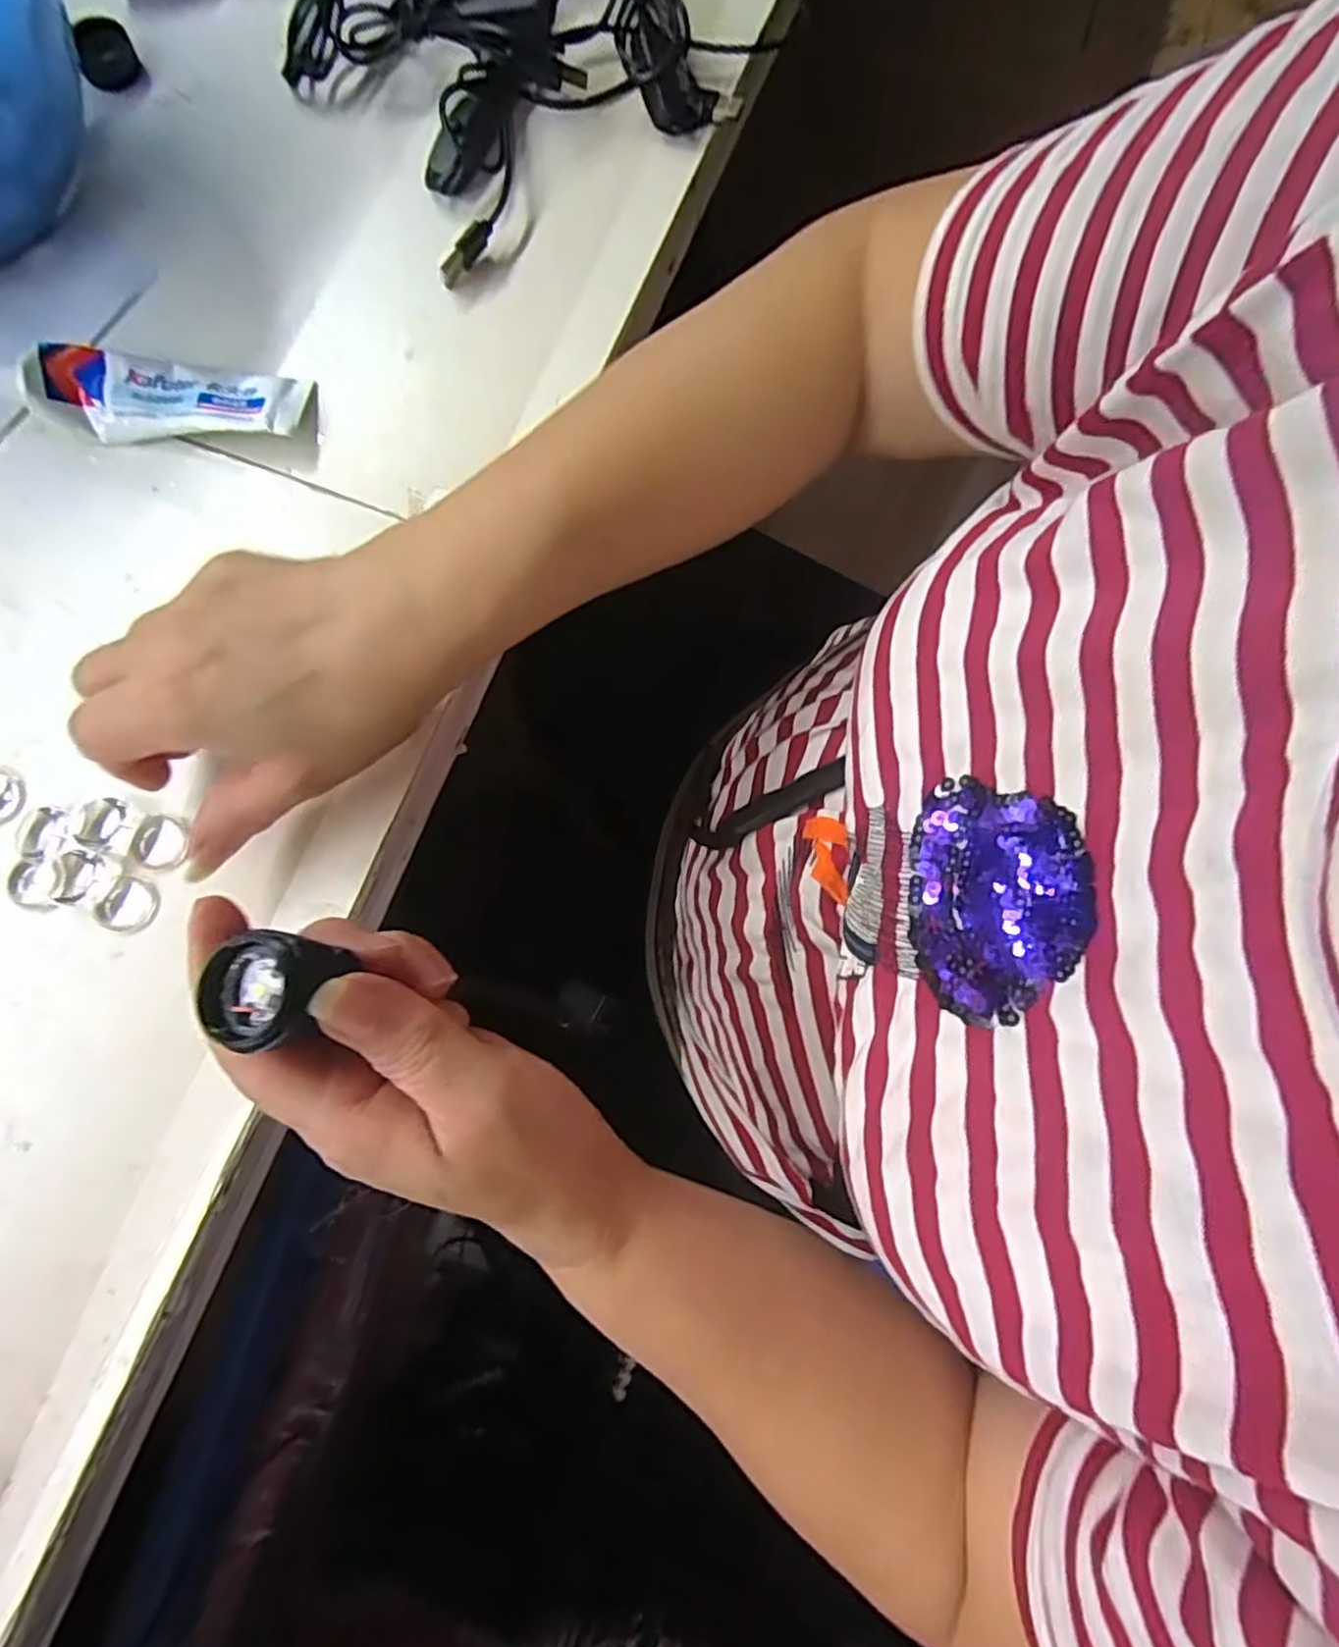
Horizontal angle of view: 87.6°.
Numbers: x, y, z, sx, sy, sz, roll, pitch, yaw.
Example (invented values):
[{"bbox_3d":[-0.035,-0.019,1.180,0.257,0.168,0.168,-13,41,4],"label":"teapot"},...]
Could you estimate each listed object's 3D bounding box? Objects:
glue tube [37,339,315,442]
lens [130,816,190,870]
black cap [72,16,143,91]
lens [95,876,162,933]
[{"bbox_3d":[-0.213,-0.183,0.301,0.107,0.017,0.035,1,79,-1],"label":"glue tube"},{"bbox_3d":[-0.199,0.007,0.273,0.017,0.004,0.020,14,79,1],"label":"lens"},{"bbox_3d":[-0.271,-0.370,0.336,0.025,0.016,0.025,0,79,-1],"label":"black cap"},{"bbox_3d":[-0.207,0.031,0.266,0.019,0.004,0.021,23,80,3],"label":"lens"}]

